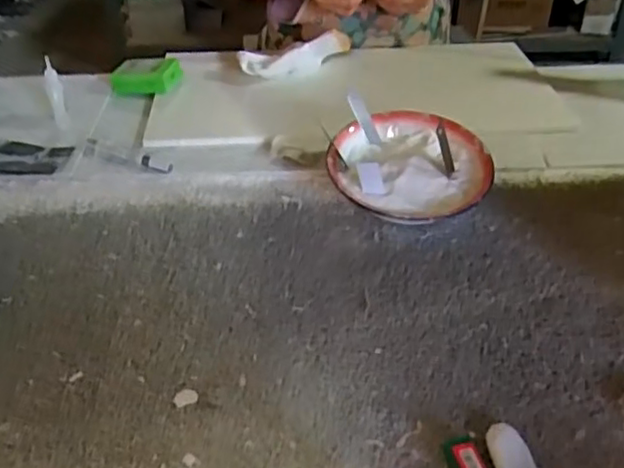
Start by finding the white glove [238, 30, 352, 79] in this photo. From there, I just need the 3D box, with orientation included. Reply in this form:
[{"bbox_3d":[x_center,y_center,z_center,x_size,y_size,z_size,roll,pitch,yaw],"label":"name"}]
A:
[{"bbox_3d":[-0.021,-0.285,1.051,0.191,0.043,0.061,-13,41,-13],"label":"white glove"}]

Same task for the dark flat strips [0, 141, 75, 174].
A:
[{"bbox_3d":[-0.380,-0.102,0.863,0.113,0.011,0.064,3,40,6],"label":"dark flat strips"}]

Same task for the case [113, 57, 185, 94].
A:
[{"bbox_3d":[-0.256,-0.245,1.017,0.102,0.028,0.070,-2,40,0],"label":"case"}]

